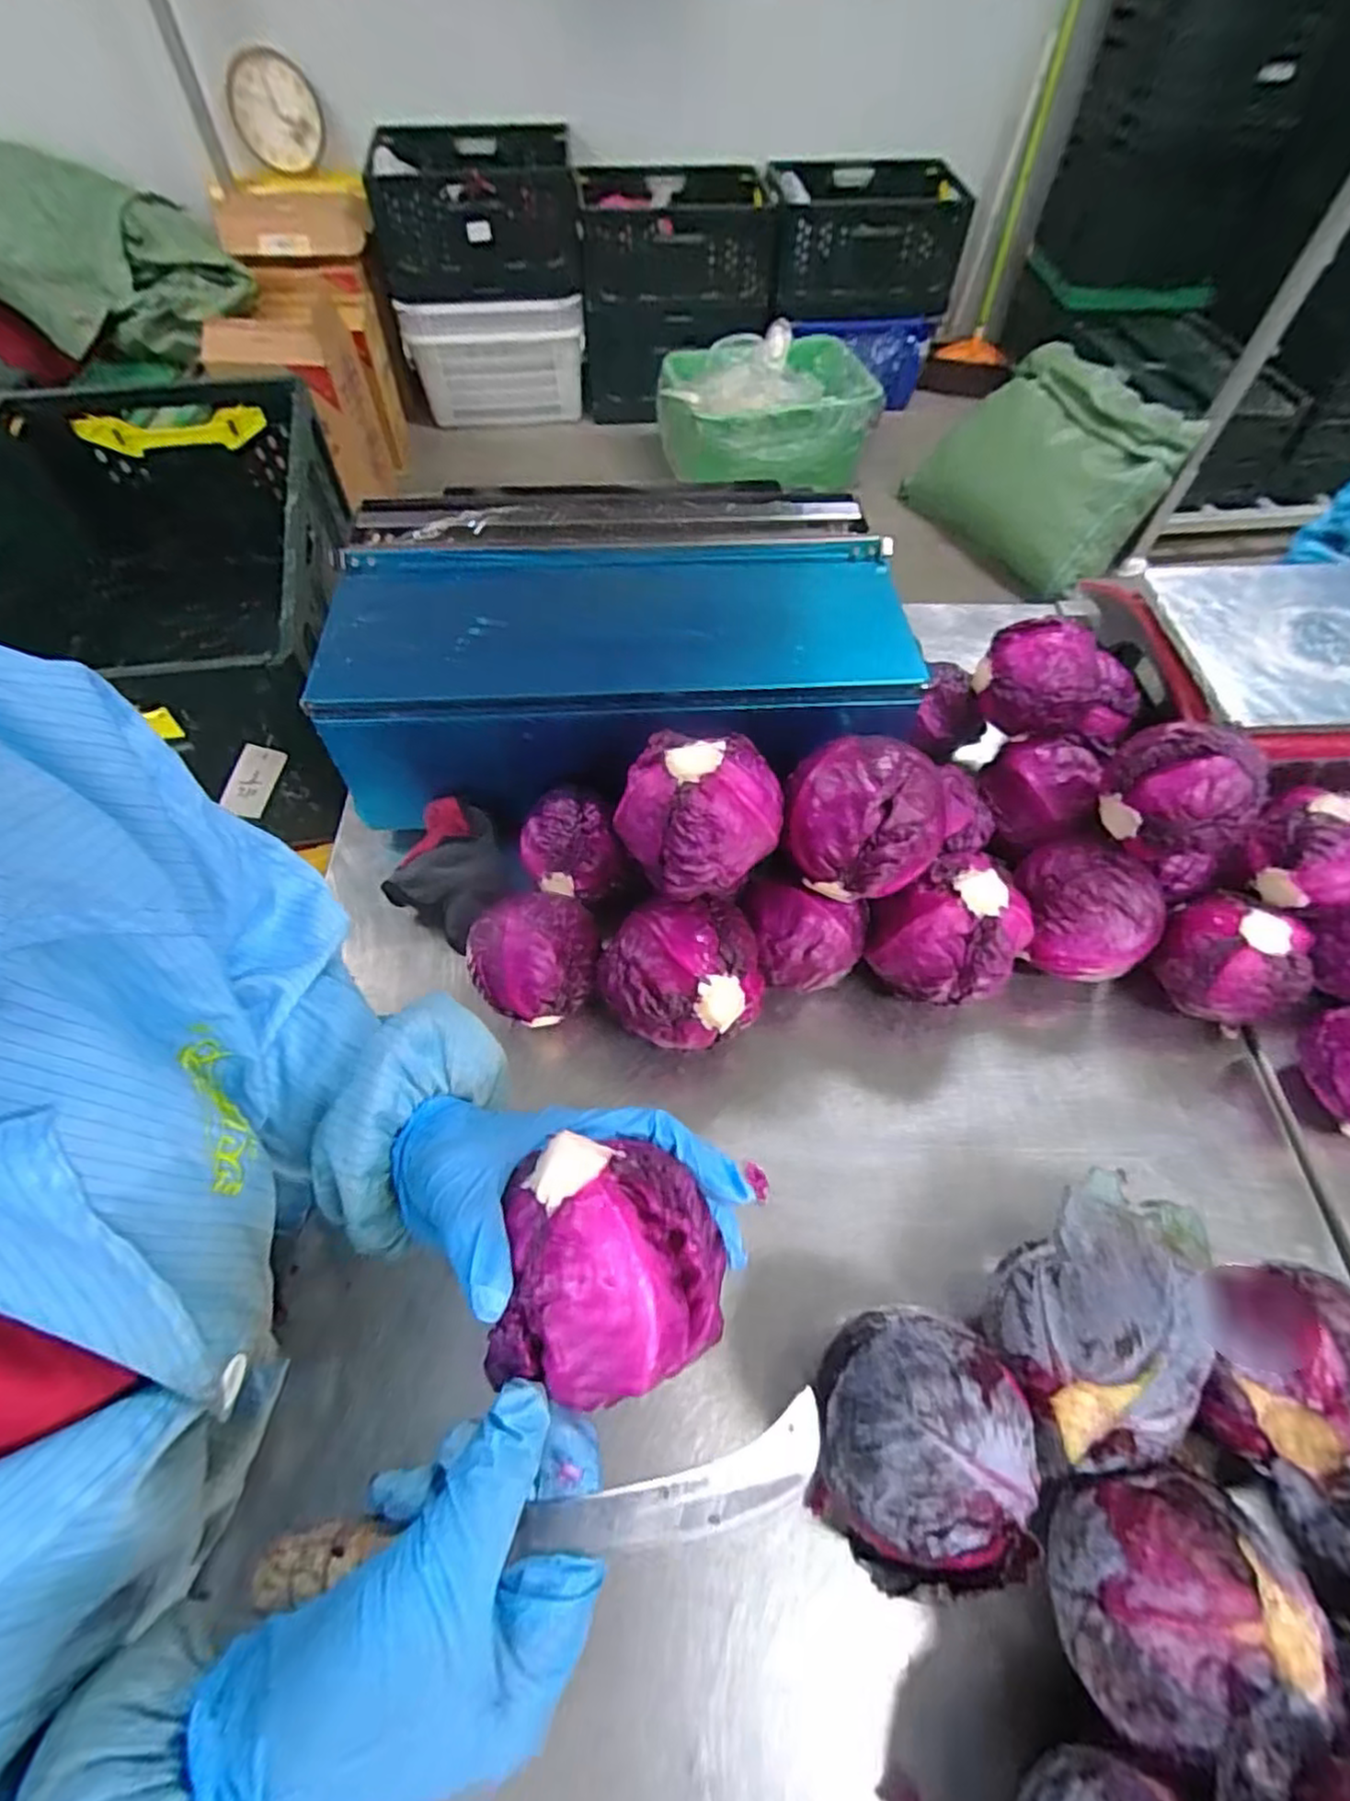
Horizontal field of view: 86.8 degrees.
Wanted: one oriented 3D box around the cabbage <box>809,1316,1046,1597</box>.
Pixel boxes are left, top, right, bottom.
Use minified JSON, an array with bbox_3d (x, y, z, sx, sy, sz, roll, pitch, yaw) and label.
[{"bbox_3d":[0.131,0.313,0.411,0.111,0.131,0.131,11,59,6],"label":"cabbage"}]

